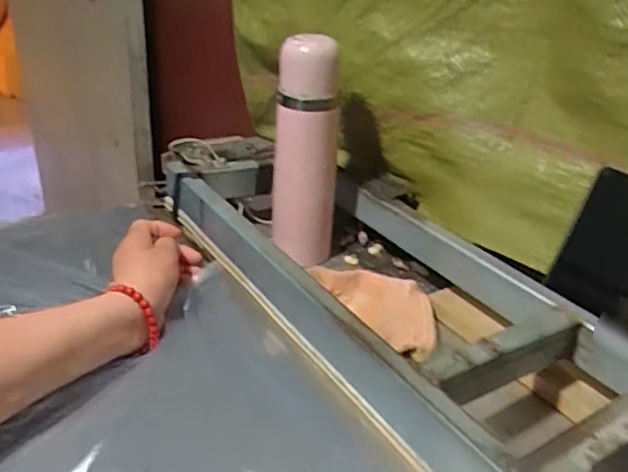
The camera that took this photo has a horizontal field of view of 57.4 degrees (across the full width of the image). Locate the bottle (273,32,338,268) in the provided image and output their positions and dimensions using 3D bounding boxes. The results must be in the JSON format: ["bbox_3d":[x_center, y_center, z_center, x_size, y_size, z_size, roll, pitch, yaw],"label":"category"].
[{"bbox_3d":[-0.012,-0.080,0.633,0.067,0.268,0.071,0,31,-5],"label":"bottle"}]

